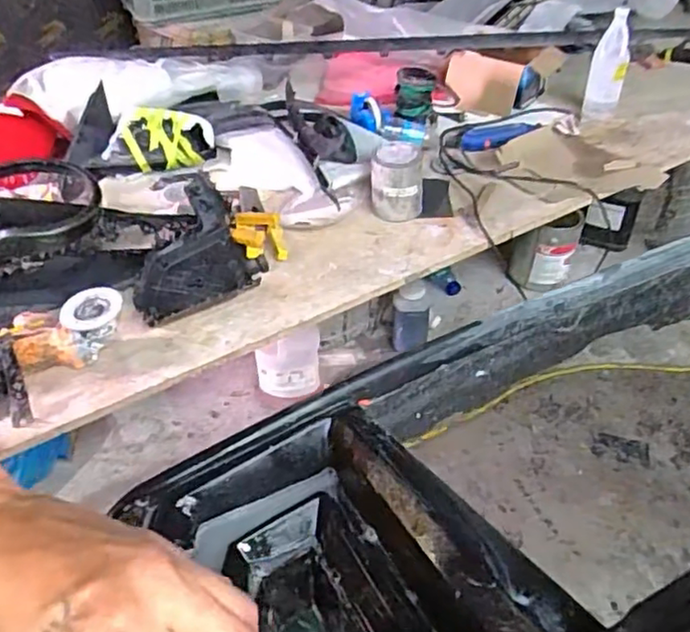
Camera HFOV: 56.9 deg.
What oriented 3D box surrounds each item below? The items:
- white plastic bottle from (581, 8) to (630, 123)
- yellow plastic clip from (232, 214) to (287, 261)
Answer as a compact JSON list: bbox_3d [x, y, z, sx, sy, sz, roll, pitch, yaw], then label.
[{"bbox_3d":[0.645,-0.608,1.556,0.083,0.238,0.090,15,43,18],"label":"white plastic bottle"},{"bbox_3d":[-0.171,-0.157,1.253,0.100,0.040,0.108,-4,58,-11],"label":"yellow plastic clip"}]

